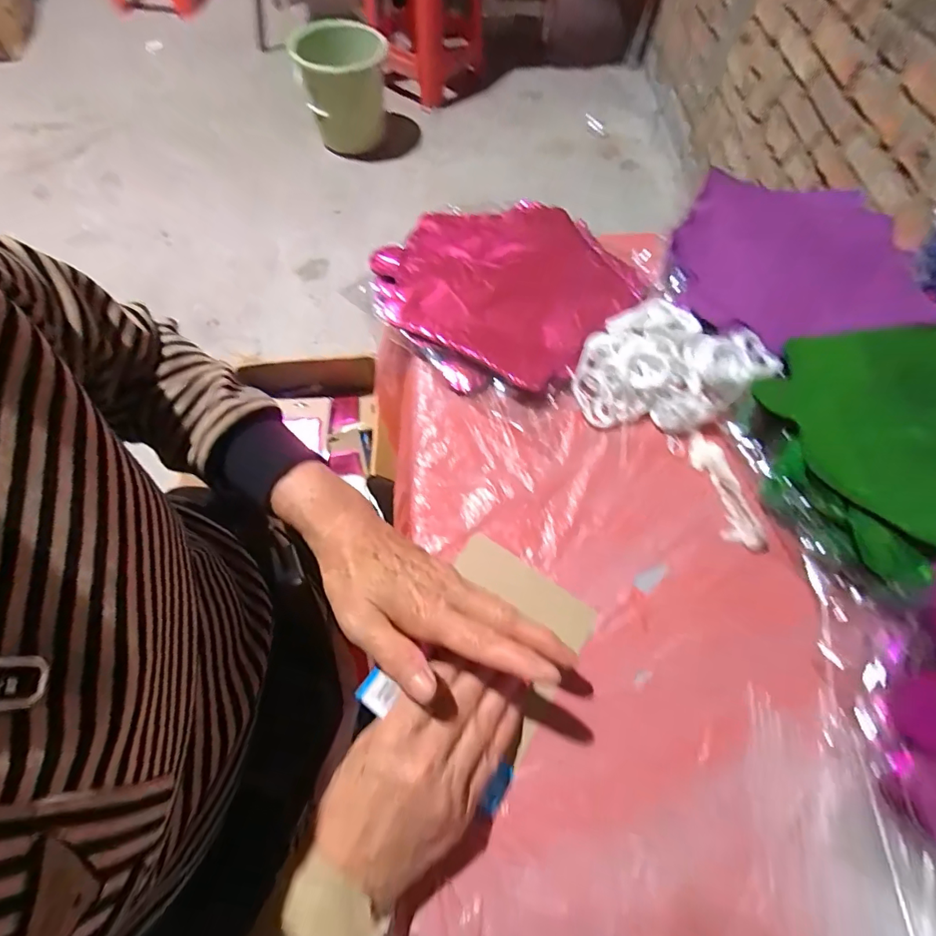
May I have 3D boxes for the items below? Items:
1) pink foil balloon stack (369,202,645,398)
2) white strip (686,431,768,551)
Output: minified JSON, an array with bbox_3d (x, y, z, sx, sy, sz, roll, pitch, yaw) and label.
[{"bbox_3d":[0.037,-0.183,0.474,0.224,0.022,0.219,-37,72,-15],"label":"pink foil balloon stack"},{"bbox_3d":[0.212,0.019,0.388,0.025,0.010,0.105,-13,66,-8],"label":"white strip"}]

